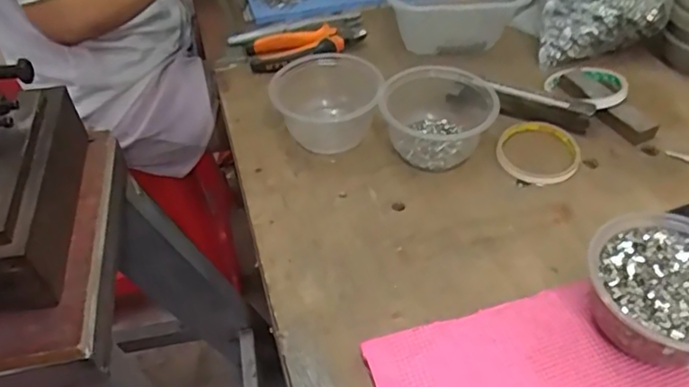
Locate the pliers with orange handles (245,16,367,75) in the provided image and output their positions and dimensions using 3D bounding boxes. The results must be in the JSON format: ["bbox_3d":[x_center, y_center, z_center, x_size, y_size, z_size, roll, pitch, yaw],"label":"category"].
[{"bbox_3d":[-0.046,-0.194,0.720,0.158,0.021,0.065,-19,48,-15],"label":"pliers with orange handles"}]

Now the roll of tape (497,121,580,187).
[{"bbox_3d":[0.201,-0.044,0.588,0.081,0.010,0.094,23,51,23],"label":"roll of tape"}]

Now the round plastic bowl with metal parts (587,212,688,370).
[{"bbox_3d":[0.238,0.074,0.421,0.116,0.061,0.109,-1,46,1],"label":"round plastic bowl with metal parts"}]

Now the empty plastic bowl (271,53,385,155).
[{"bbox_3d":[-0.020,-0.098,0.604,0.112,0.065,0.103,-1,46,1],"label":"empty plastic bowl"}]

